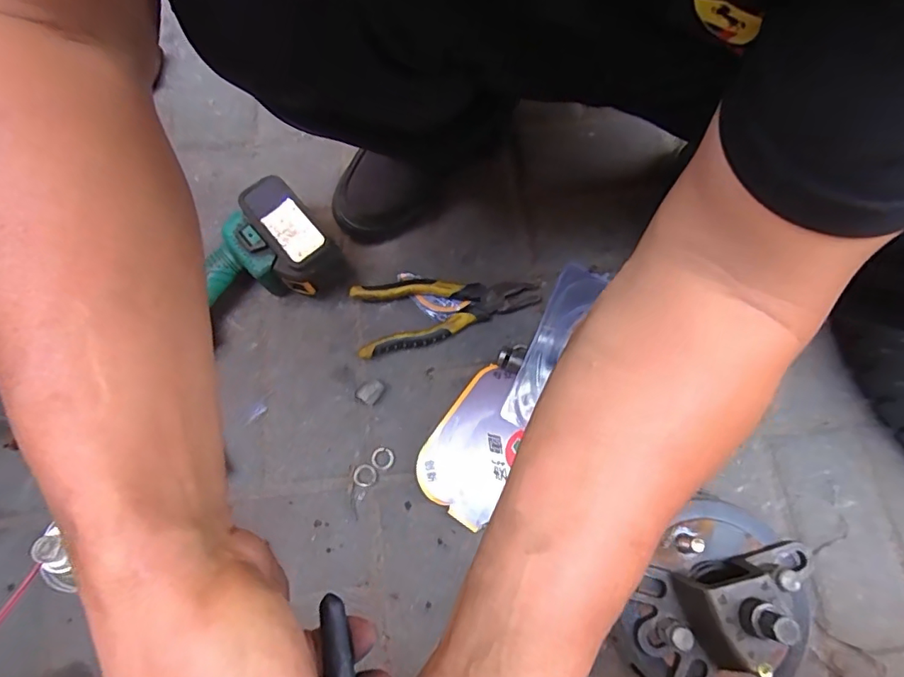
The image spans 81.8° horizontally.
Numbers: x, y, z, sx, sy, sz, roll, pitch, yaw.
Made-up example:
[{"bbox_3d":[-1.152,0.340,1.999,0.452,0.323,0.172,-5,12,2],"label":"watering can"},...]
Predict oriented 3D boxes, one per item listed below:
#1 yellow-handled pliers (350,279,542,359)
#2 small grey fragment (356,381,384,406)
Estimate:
[{"bbox_3d":[-0.003,-0.033,0.553,0.193,0.030,0.071,-12,73,-4],"label":"yellow-handled pliers"},{"bbox_3d":[-0.083,0.055,0.531,0.021,0.017,0.026,32,75,9],"label":"small grey fragment"}]

